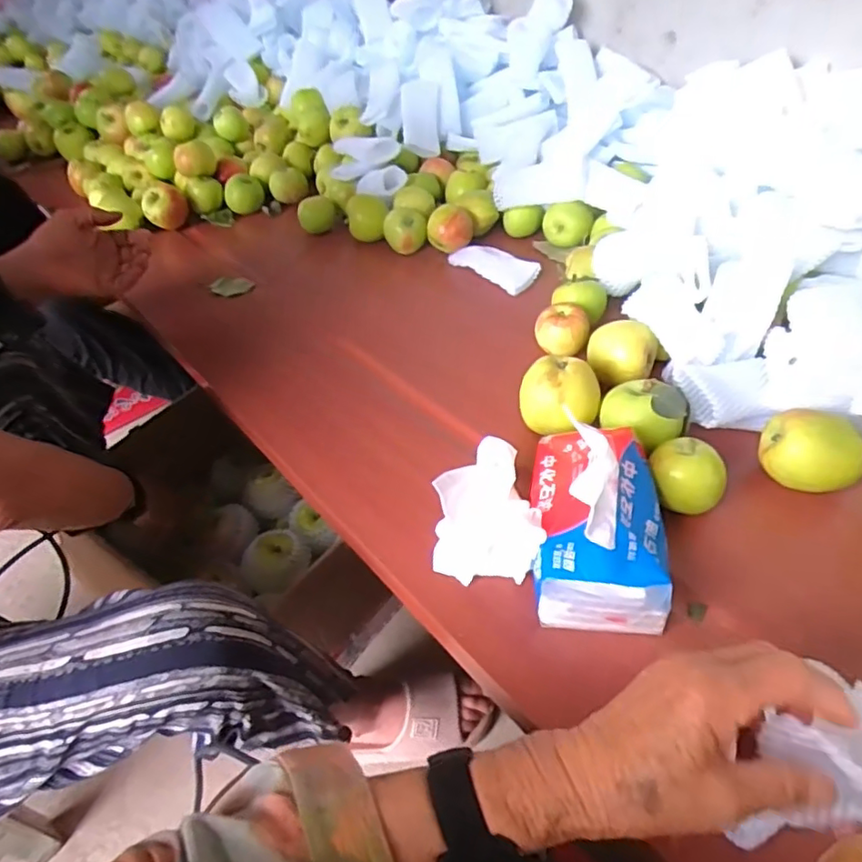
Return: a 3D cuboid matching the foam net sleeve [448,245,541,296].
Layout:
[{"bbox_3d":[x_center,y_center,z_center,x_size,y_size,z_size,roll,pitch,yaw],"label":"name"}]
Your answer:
[{"bbox_3d":[0.085,-0.219,0.794,0.058,0.018,0.121,-33,53,-26],"label":"foam net sleeve"}]

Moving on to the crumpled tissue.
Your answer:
[{"bbox_3d":[0.047,0.066,0.484,0.080,0.066,0.102,4,46,7],"label":"crumpled tissue"}]

